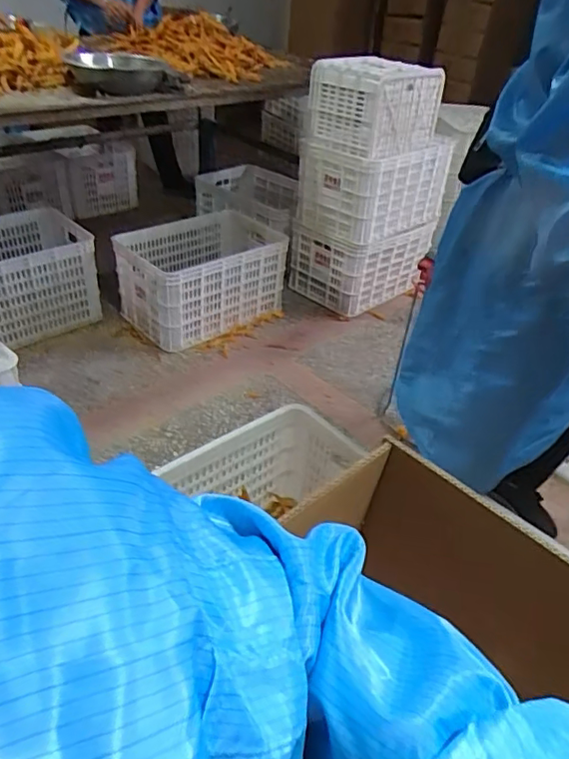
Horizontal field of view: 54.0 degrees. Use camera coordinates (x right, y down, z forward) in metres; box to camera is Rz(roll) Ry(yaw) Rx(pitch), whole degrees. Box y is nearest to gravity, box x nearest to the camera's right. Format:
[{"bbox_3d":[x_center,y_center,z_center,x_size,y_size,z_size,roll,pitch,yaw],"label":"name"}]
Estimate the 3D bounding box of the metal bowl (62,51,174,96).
[{"bbox_3d":[-0.444,-0.832,1.503,0.268,0.072,0.268,-5,38,-13],"label":"metal bowl"}]

